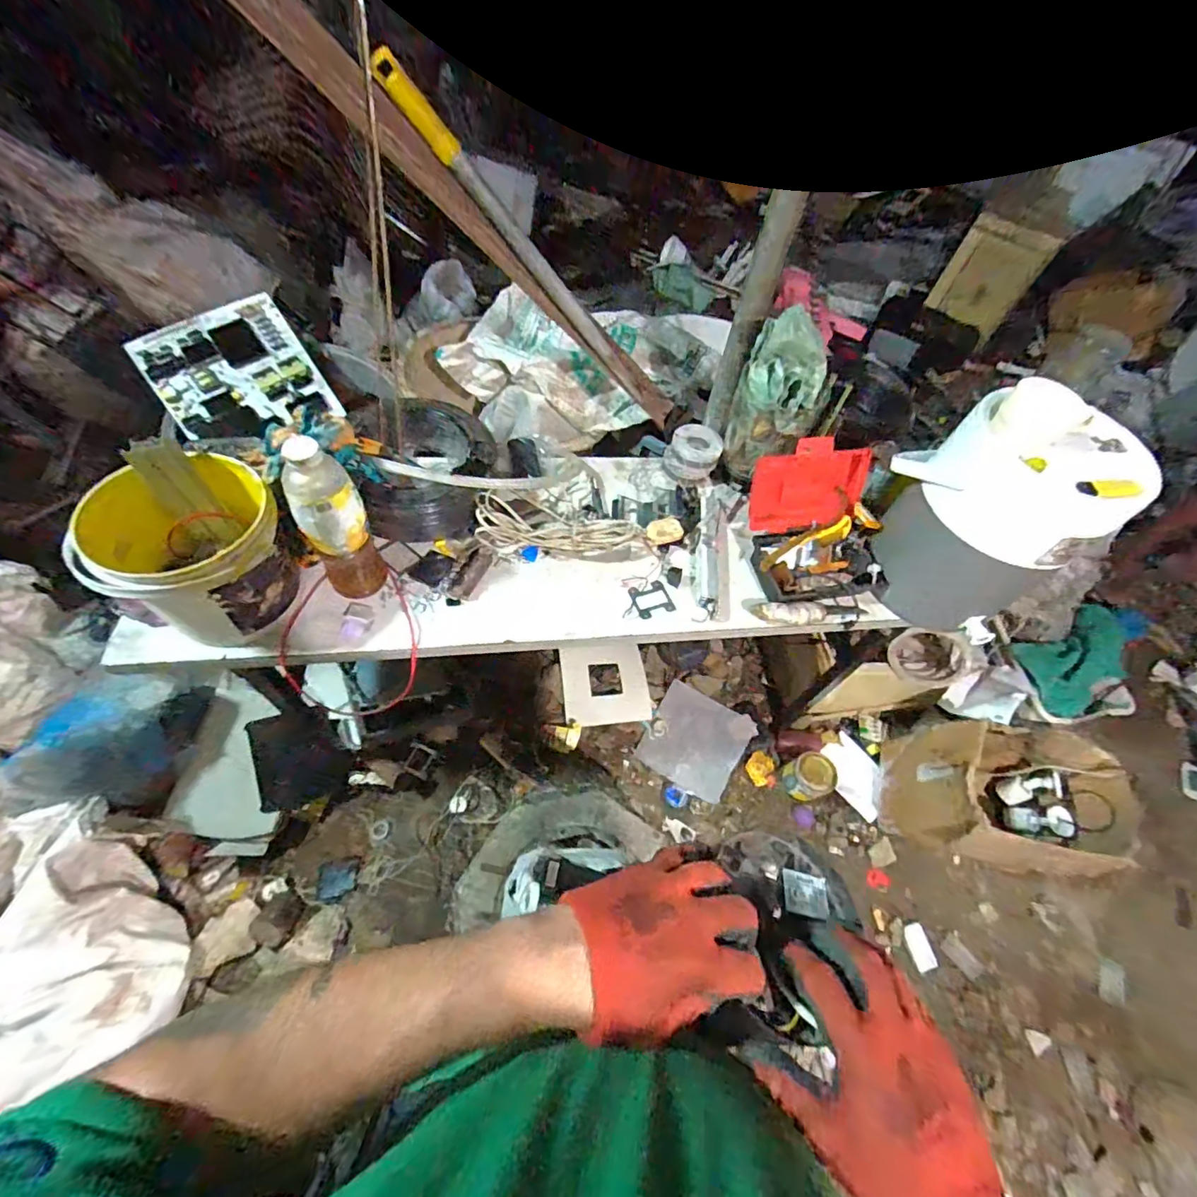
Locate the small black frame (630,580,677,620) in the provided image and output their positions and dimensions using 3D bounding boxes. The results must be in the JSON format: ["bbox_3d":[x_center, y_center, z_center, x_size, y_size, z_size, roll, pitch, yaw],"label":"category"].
[{"bbox_3d":[0.086,0.002,0.854,0.059,0.004,0.064,-16,60,-16],"label":"small black frame"}]

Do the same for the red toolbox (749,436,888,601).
[{"bbox_3d":[0.367,-0.126,0.859,0.203,0.125,0.220,-3,57,-9],"label":"red toolbox"}]

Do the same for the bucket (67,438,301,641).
[{"bbox_3d":[-0.513,-0.060,0.688,0.195,0.192,0.185,3,56,-5],"label":"bucket"}]

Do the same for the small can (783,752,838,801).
[{"bbox_3d":[0.534,0.453,1.339,0.102,0.130,0.097,3,56,-5],"label":"small can"}]

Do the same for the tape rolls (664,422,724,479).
[{"bbox_3d":[0.177,-0.273,0.982,0.097,0.058,0.098,3,56,-5],"label":"tape rolls"}]

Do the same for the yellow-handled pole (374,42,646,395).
[{"bbox_3d":[-0.083,-0.461,0.736,0.023,0.517,0.028,-13,56,35],"label":"yellow-handled pole"}]

